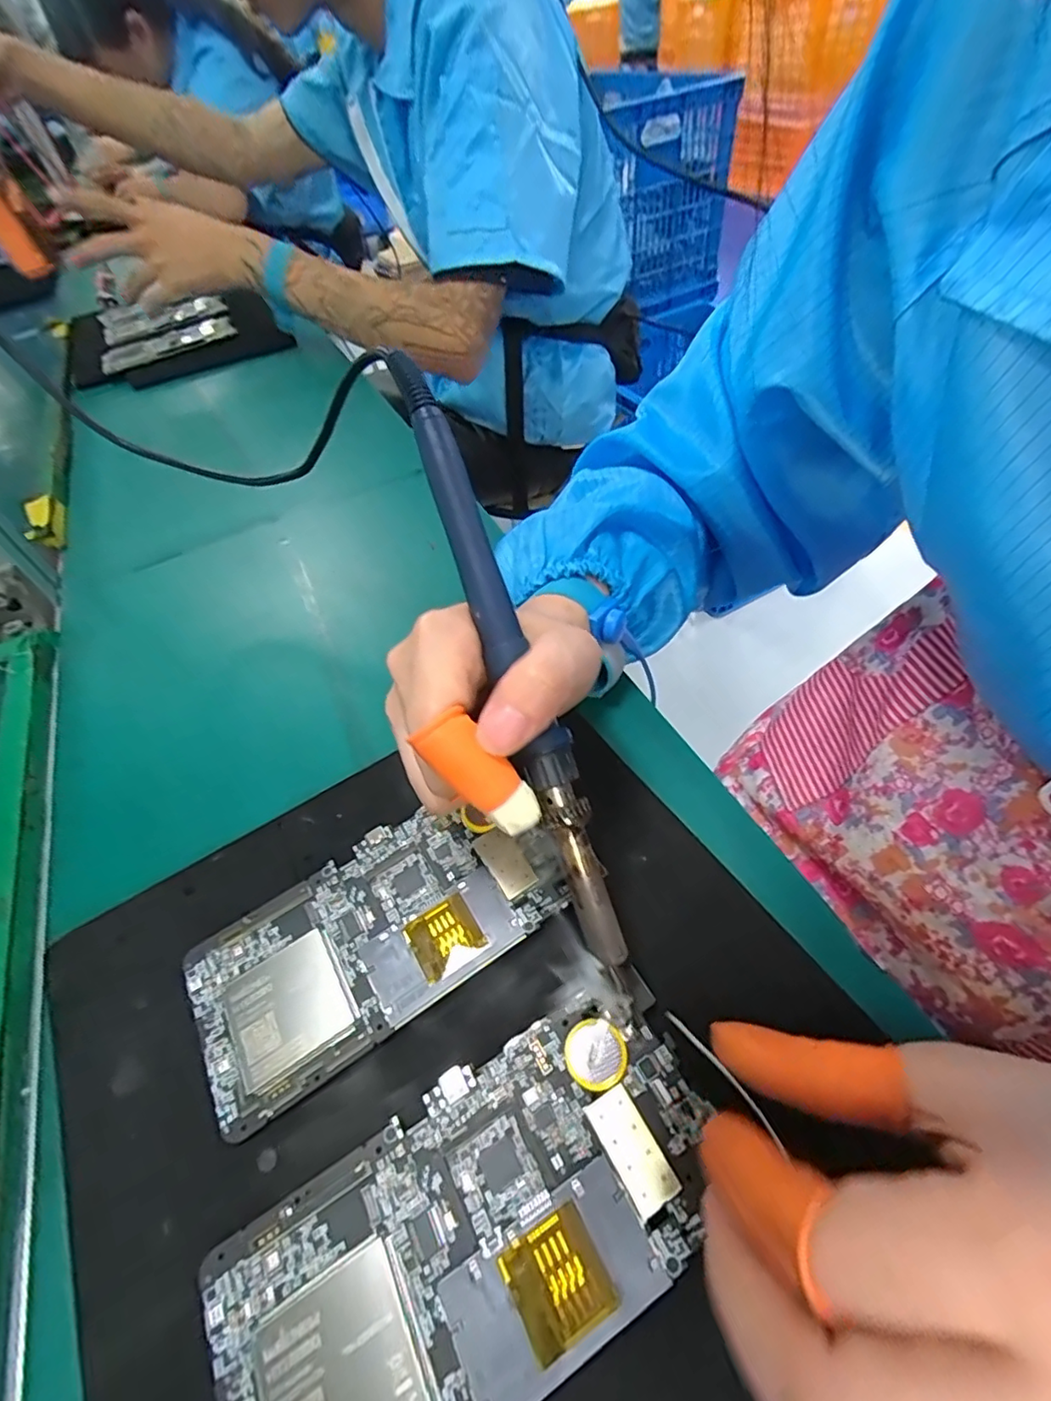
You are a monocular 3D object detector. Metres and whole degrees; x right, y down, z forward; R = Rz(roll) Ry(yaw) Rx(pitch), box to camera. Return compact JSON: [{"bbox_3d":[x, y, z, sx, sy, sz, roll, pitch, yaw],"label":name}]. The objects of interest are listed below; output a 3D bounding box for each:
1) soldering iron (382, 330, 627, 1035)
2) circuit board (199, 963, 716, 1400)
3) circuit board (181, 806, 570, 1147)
[{"bbox_3d":[-0.004,-0.008,0.200,0.016,0.020,0.240,-19,83,-12],"label":"soldering iron"},{"bbox_3d":[-0.013,0.152,0.167,0.151,0.013,0.072,-27,53,-14],"label":"circuit board"},{"bbox_3d":[-0.057,0.088,0.225,0.143,0.005,0.071,-31,53,-15],"label":"circuit board"}]

